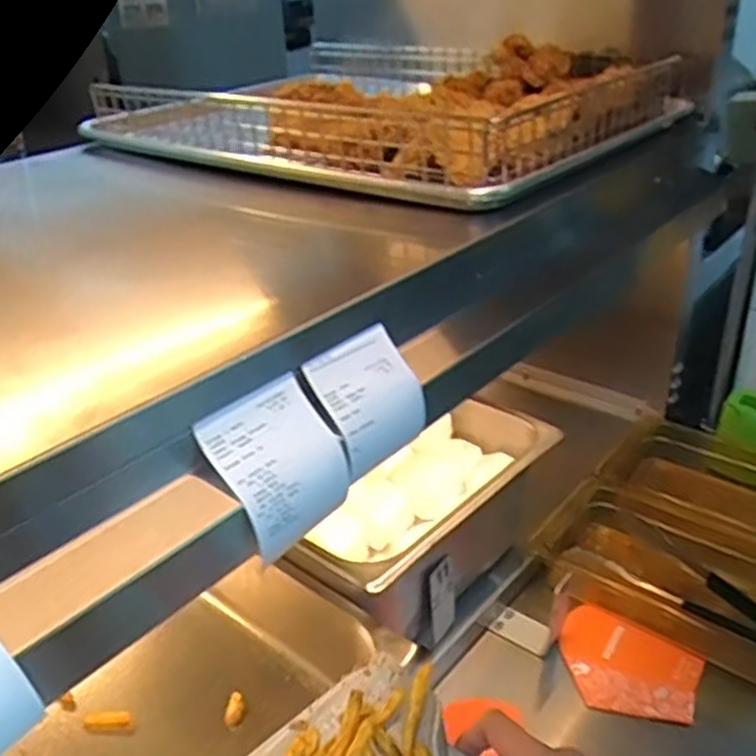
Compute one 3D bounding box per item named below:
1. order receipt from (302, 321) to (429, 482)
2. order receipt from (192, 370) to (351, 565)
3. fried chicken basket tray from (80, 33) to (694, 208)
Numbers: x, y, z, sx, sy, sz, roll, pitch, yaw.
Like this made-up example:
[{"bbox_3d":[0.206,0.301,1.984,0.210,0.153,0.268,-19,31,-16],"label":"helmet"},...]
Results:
[{"bbox_3d":[-0.006,0.013,0.518,0.078,0.080,0.015,-32,1,-40],"label":"order receipt"},{"bbox_3d":[-0.060,0.051,0.469,0.055,0.071,0.079,18,35,32],"label":"order receipt"},{"bbox_3d":[0.007,-0.348,0.950,0.626,0.091,0.492,19,36,34],"label":"fried chicken basket tray"}]

